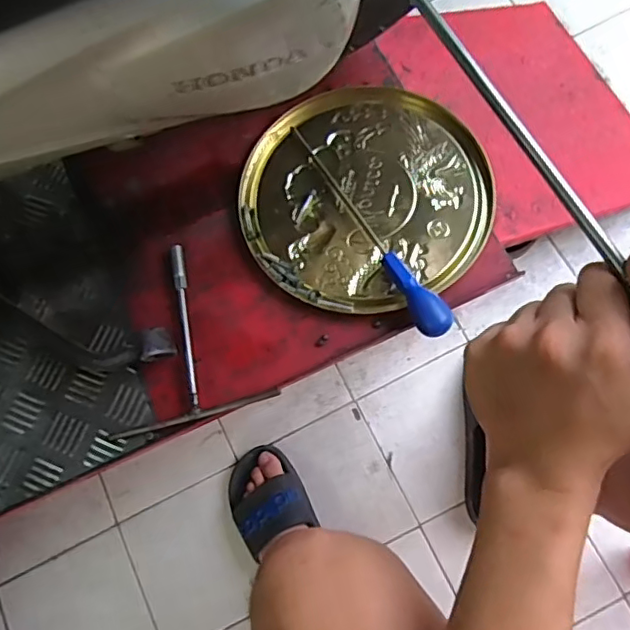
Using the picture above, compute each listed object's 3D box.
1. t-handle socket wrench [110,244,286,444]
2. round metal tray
[{"bbox_3d":[-0.144,0.019,0.587,0.167,0.017,0.187,-19,73,0],"label":"t-handle socket wrench"},{"bbox_3d":[0.052,-0.133,0.622,0.255,0.033,0.253,0,71,1],"label":"round metal tray"}]

